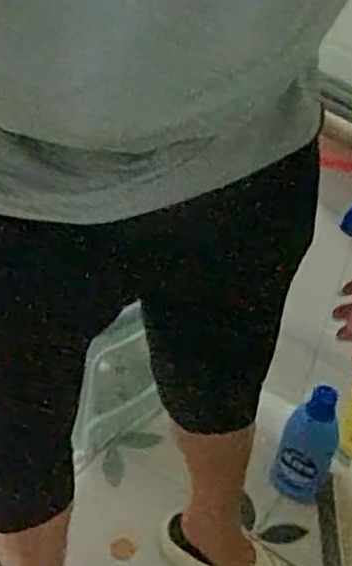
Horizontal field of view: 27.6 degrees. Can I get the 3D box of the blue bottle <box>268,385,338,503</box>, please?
[{"bbox_3d":[0.217,0.273,1.187,0.089,0.214,0.086,5,39,-4],"label":"blue bottle"}]

